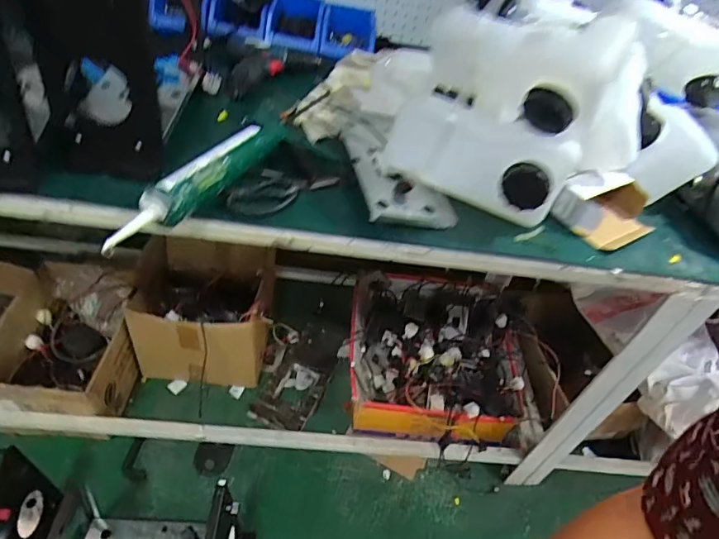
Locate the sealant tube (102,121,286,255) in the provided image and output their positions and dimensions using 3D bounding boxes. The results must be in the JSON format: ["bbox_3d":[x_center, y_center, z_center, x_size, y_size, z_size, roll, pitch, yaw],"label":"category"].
[{"bbox_3d":[-0.198,-0.119,0.626,0.057,0.048,0.321,26,46,13],"label":"sealant tube"}]

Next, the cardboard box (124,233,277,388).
[{"bbox_3d":[-0.387,0.104,1.264,0.336,0.266,0.300,6,45,-6],"label":"cardboard box"}]

